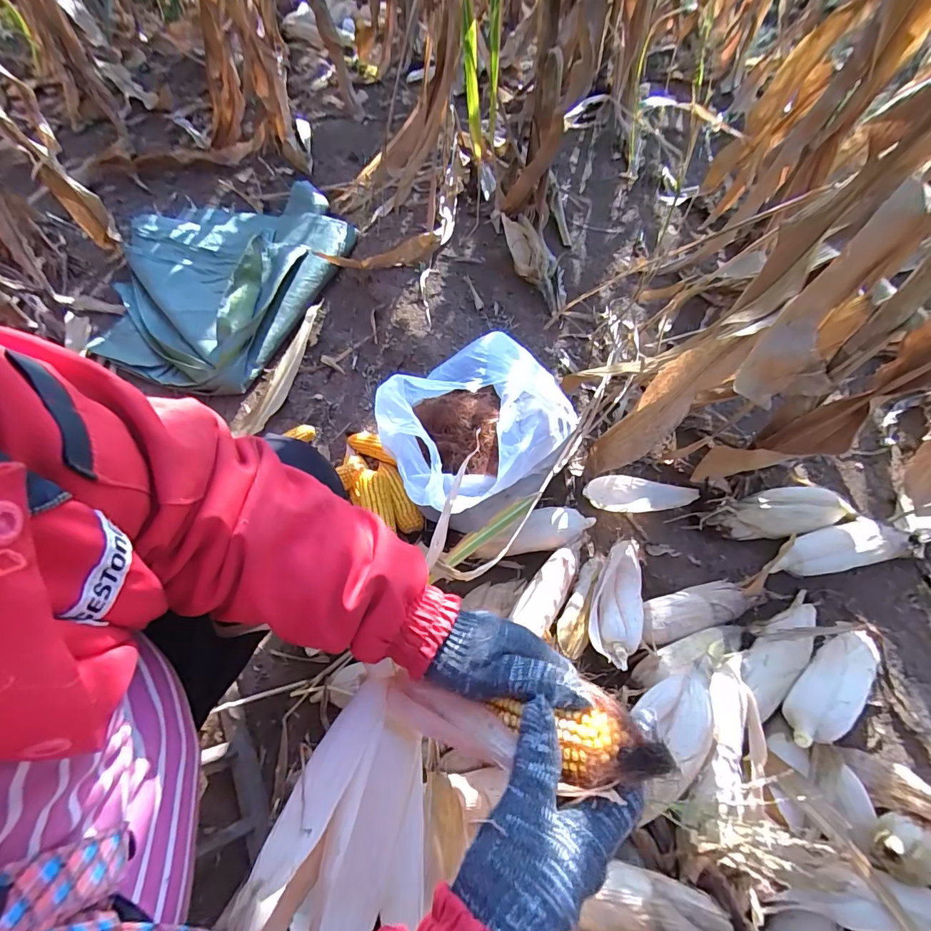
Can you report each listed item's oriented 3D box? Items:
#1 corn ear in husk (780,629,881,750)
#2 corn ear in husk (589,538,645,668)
[{"bbox_3d":[0.499,0.291,0.601,0.235,0.048,0.066,-24,62,-30],"label":"corn ear in husk"},{"bbox_3d":[0.221,0.180,0.640,0.067,0.040,0.212,19,48,11],"label":"corn ear in husk"}]

